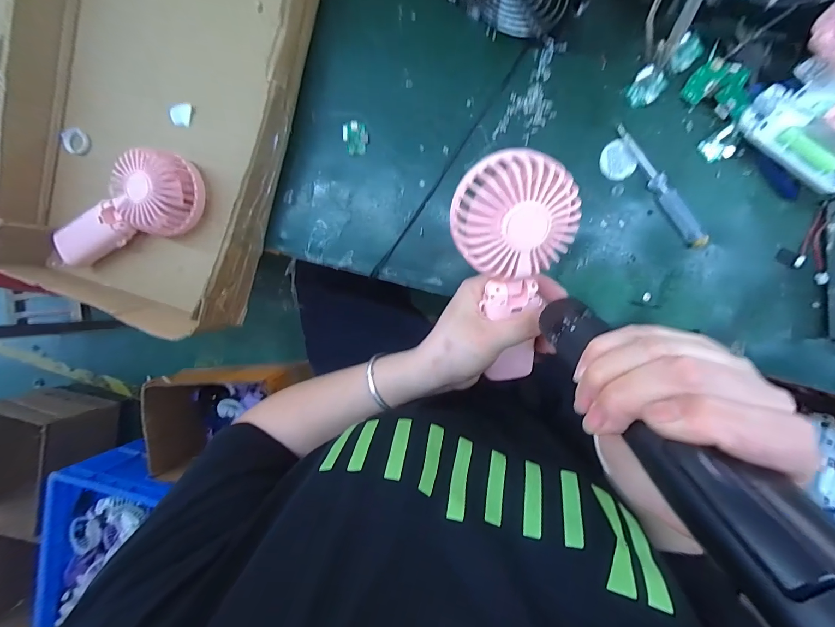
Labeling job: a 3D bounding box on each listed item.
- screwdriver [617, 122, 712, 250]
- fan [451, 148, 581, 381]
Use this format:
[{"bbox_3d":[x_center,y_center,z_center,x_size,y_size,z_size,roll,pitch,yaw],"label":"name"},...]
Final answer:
[{"bbox_3d":[0.229,-0.119,0.343,0.018,0.010,0.133,-31,88,9],"label":"screwdriver"},{"bbox_3d":[0.076,-0.025,0.287,0.083,0.032,0.184,-4,123,9],"label":"fan"}]

